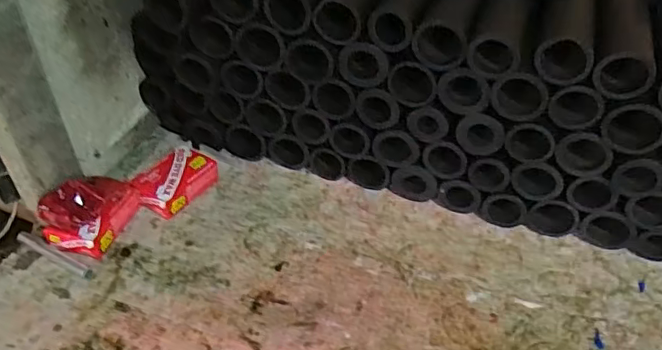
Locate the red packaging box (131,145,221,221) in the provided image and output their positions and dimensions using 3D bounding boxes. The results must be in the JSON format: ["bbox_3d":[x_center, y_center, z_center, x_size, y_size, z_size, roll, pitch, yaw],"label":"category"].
[{"bbox_3d":[-0.188,0.008,0.714,0.058,0.031,0.092,23,45,23],"label":"red packaging box"}]

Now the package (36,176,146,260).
[{"bbox_3d":[-0.270,0.036,0.649,0.075,0.070,0.092,9,41,9],"label":"package"}]

